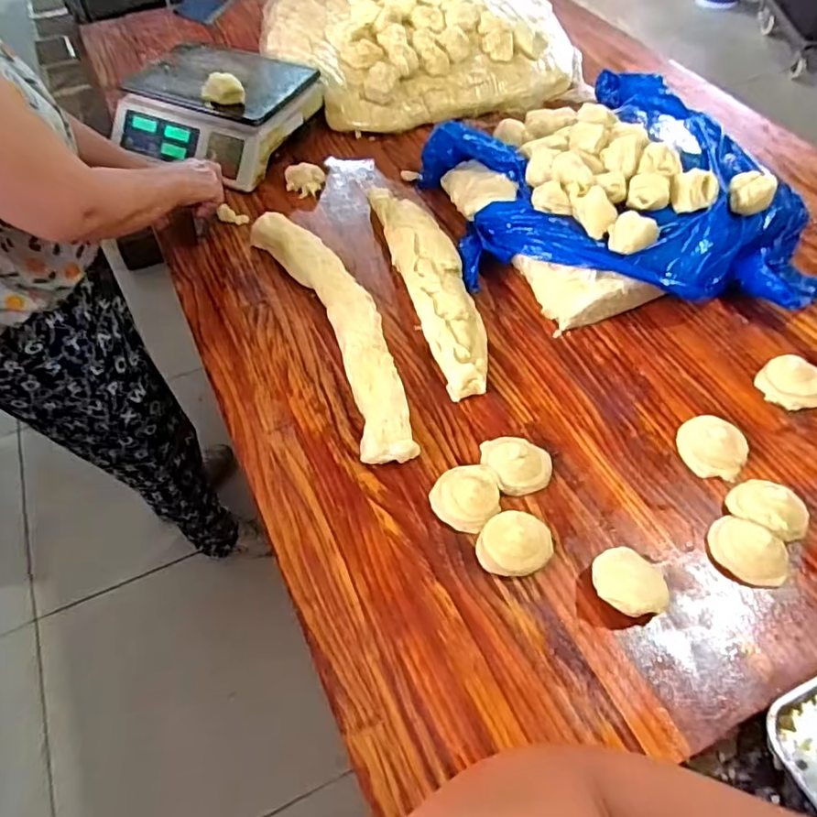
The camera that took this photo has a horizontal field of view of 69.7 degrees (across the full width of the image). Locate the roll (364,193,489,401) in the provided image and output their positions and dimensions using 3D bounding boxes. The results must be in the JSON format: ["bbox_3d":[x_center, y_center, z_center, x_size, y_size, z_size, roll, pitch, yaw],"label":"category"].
[{"bbox_3d":[0.039,-0.213,0.925,0.106,0.048,0.467,-14,56,-8],"label":"roll"}]

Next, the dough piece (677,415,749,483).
[{"bbox_3d":[0.387,0.047,0.737,0.076,0.041,0.074,-1,55,1],"label":"dough piece"}]

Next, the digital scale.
[{"bbox_3d":[-0.380,-0.597,1.166,0.338,0.119,0.316,25,59,18],"label":"digital scale"}]

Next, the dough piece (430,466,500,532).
[{"bbox_3d":[0.070,0.102,0.706,0.079,0.033,0.078,-1,55,1],"label":"dough piece"}]

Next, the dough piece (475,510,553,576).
[{"bbox_3d":[0.121,0.154,0.668,0.078,0.032,0.073,-1,55,1],"label":"dough piece"}]

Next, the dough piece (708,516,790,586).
[{"bbox_3d":[0.383,0.161,0.661,0.058,0.031,0.085,-39,62,-23],"label":"dough piece"}]

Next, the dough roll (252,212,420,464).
[{"bbox_3d":[-0.109,-0.140,0.881,0.115,0.054,0.532,-22,57,-13],"label":"dough roll"}]

